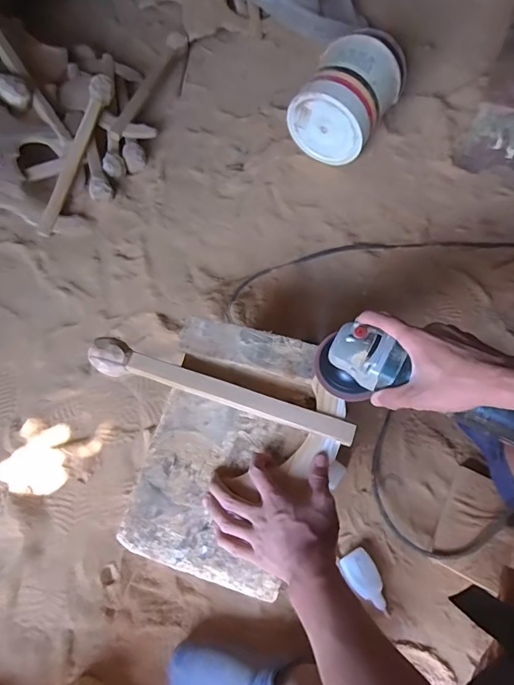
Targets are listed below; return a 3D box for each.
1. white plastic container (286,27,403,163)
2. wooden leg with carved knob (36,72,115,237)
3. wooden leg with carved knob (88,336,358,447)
[{"bbox_3d":[0.210,-0.546,0.954,0.173,0.182,0.261,31,71,16],"label":"white plastic container"},{"bbox_3d":[-0.403,-0.413,0.969,0.041,0.049,0.379,20,87,9],"label":"wooden leg with carved knob"},{"bbox_3d":[-0.054,0.065,0.594,0.371,0.037,0.043,16,71,10],"label":"wooden leg with carved knob"}]

